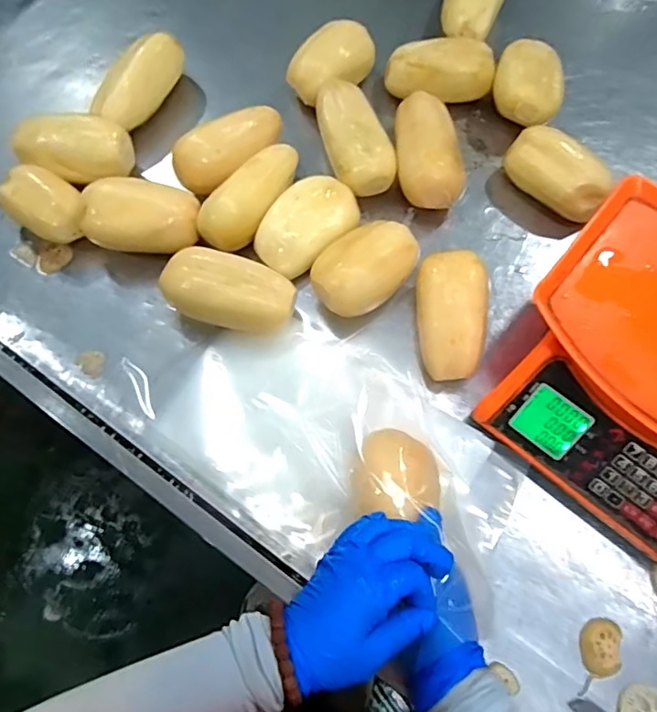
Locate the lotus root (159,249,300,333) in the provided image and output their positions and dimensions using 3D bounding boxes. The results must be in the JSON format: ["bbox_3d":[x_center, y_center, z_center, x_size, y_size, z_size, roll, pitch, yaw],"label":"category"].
[{"bbox_3d":[-0.110,-0.071,0.600,0.148,0.070,0.079,16,70,7],"label":"lotus root"}]

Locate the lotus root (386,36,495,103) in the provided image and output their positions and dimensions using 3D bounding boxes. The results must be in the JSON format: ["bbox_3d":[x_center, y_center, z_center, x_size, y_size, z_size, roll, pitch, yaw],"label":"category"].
[{"bbox_3d":[0.148,-0.379,0.720,0.142,0.057,0.090,13,70,6],"label":"lotus root"}]

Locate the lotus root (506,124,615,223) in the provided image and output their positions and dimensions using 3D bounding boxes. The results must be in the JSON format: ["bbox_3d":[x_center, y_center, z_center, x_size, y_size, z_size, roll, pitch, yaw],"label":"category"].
[{"bbox_3d":[0.275,-0.220,0.651,0.127,0.059,0.063,39,74,16],"label":"lotus root"}]

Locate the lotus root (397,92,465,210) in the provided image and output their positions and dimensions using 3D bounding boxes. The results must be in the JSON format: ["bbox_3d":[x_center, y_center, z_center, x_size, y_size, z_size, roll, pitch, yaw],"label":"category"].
[{"bbox_3d":[0.123,-0.252,0.662,0.079,0.066,0.158,-1,69,1],"label":"lotus root"}]

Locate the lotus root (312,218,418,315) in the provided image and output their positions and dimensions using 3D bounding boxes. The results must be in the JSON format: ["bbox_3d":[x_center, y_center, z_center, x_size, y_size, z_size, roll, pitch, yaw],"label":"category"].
[{"bbox_3d":[0.041,-0.096,0.611,0.127,0.066,0.083,-31,72,-10],"label":"lotus root"}]

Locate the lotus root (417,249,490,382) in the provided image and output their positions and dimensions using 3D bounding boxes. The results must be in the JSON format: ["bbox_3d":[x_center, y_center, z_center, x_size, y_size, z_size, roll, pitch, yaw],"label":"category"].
[{"bbox_3d":[0.133,-0.042,0.581,0.077,0.067,0.140,3,68,3],"label":"lotus root"}]

